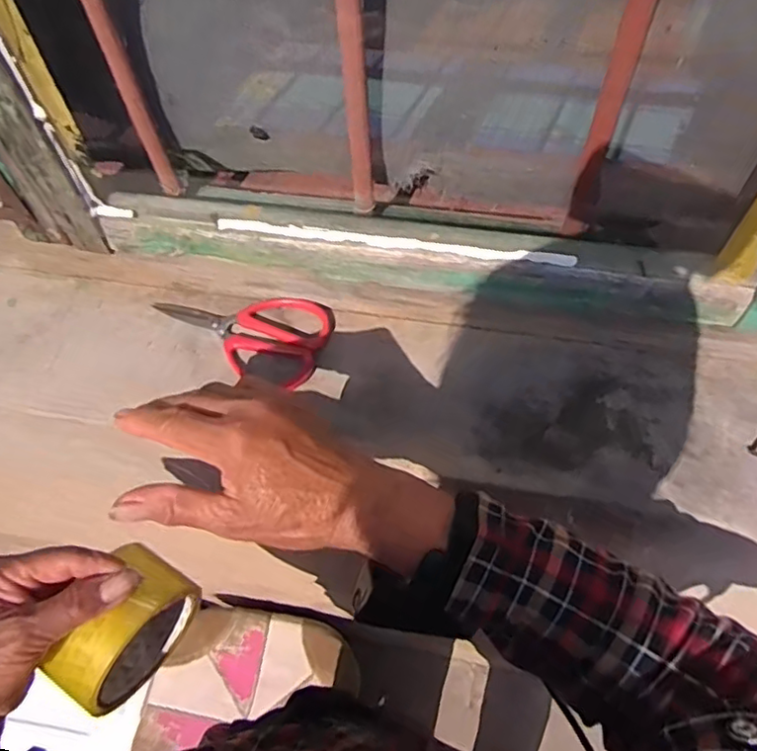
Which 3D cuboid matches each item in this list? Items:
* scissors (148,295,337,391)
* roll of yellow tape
[{"bbox_3d":[-0.111,-0.039,0.496,0.141,0.015,0.073,14,57,14],"label":"scissors"},{"bbox_3d":[-0.163,0.166,0.410,0.049,0.089,0.090,24,60,20],"label":"roll of yellow tape"}]

